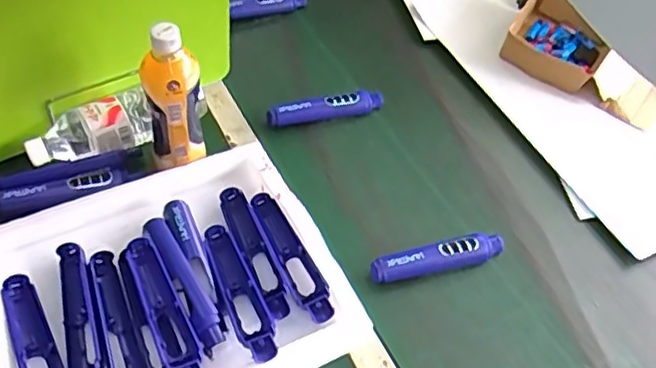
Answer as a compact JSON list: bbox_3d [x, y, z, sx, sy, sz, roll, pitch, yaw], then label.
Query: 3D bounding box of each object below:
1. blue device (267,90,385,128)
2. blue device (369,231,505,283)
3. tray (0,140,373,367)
[{"bbox_3d":[-0.001,-0.106,0.892,0.177,0.037,0.025,-13,54,-16],"label":"blue device"},{"bbox_3d":[0.134,0.091,0.761,0.172,0.042,0.032,-13,54,-16],"label":"blue device"},{"bbox_3d":[-0.170,0.111,0.673,0.355,0.054,0.285,-22,57,-21],"label":"tray"}]

